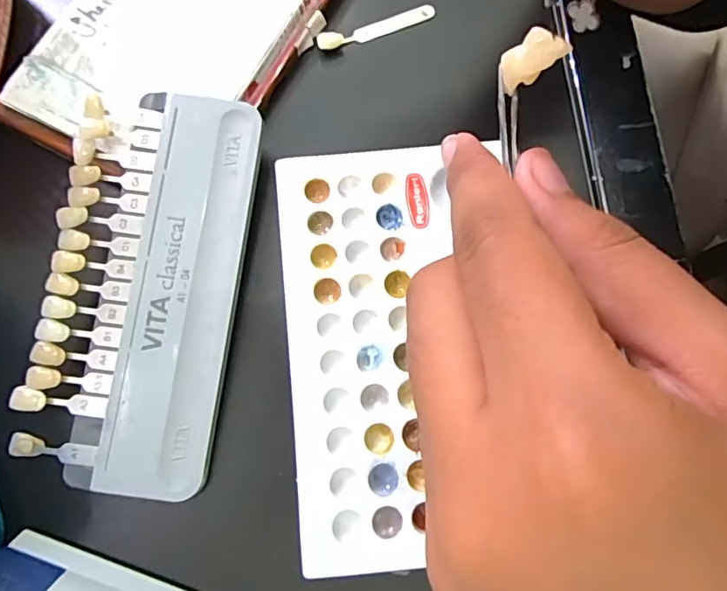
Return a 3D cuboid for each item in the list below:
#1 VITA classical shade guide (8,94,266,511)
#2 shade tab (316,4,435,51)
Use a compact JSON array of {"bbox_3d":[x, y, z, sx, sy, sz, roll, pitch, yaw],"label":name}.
[{"bbox_3d":[-0.080,-0.006,0.187,0.070,0.010,0.143,8,76,2],"label":"VITA classical shade guide"},{"bbox_3d":[0.006,-0.121,0.232,0.055,0.005,0.007,-21,77,-5],"label":"shade tab"}]

